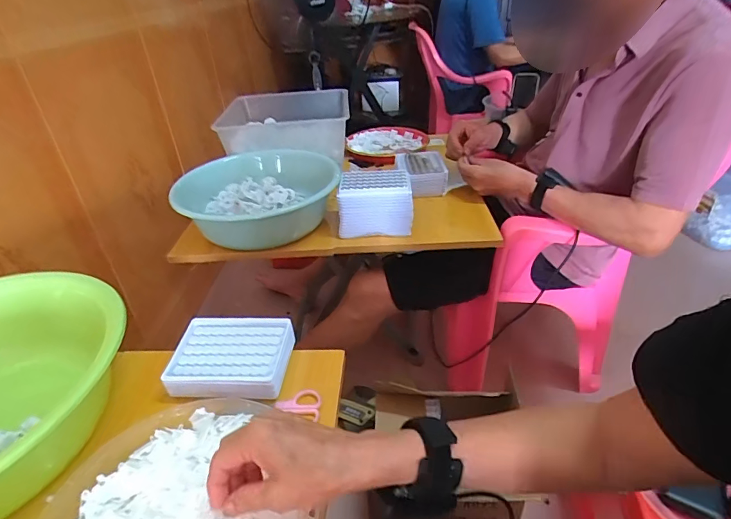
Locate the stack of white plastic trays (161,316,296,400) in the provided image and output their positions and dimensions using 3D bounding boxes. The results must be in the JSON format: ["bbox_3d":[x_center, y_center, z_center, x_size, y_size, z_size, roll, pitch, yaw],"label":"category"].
[{"bbox_3d":[-0.162,0.116,0.531,0.138,0.035,0.101,0,34,6],"label":"stack of white plastic trays"}]

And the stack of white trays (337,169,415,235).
[{"bbox_3d":[0.018,-0.104,0.793,0.126,0.093,0.081,-3,34,1],"label":"stack of white trays"}]

